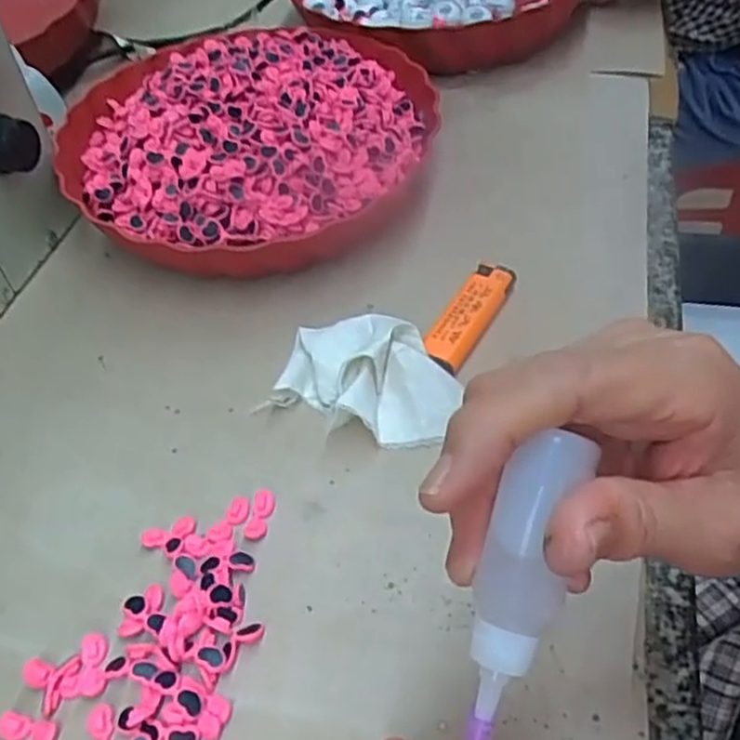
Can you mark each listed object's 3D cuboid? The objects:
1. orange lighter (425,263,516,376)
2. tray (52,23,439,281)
[{"bbox_3d":[0.054,-0.030,0.401,0.023,0.008,0.080,22,54,21],"label":"orange lighter"},{"bbox_3d":[-0.076,-0.145,0.479,0.236,0.067,0.236,-10,49,-5],"label":"tray"}]

